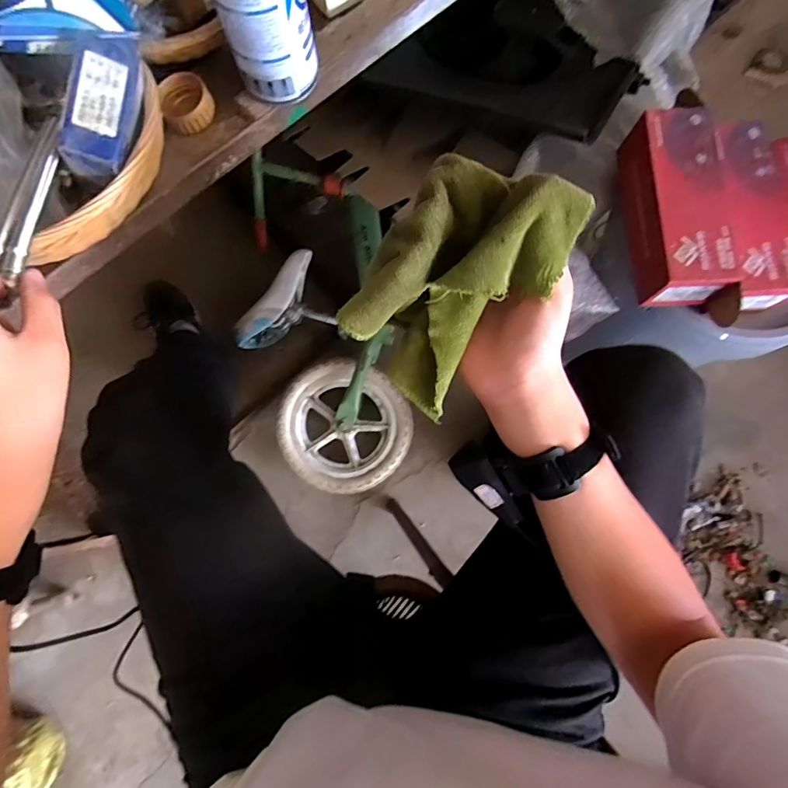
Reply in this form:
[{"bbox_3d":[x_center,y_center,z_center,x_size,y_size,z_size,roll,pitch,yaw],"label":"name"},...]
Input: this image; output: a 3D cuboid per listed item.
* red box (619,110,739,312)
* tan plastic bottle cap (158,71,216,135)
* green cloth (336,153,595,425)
[{"bbox_3d":[0.339,-0.221,0.549,0.082,0.073,0.220,-4,79,-1],"label":"red box"},{"bbox_3d":[-0.177,-0.249,0.387,0.042,0.020,0.039,0,79,0],"label":"tan plastic bottle cap"},{"bbox_3d":[0.038,-0.068,0.288,0.091,0.099,0.128,37,81,6],"label":"green cloth"}]

